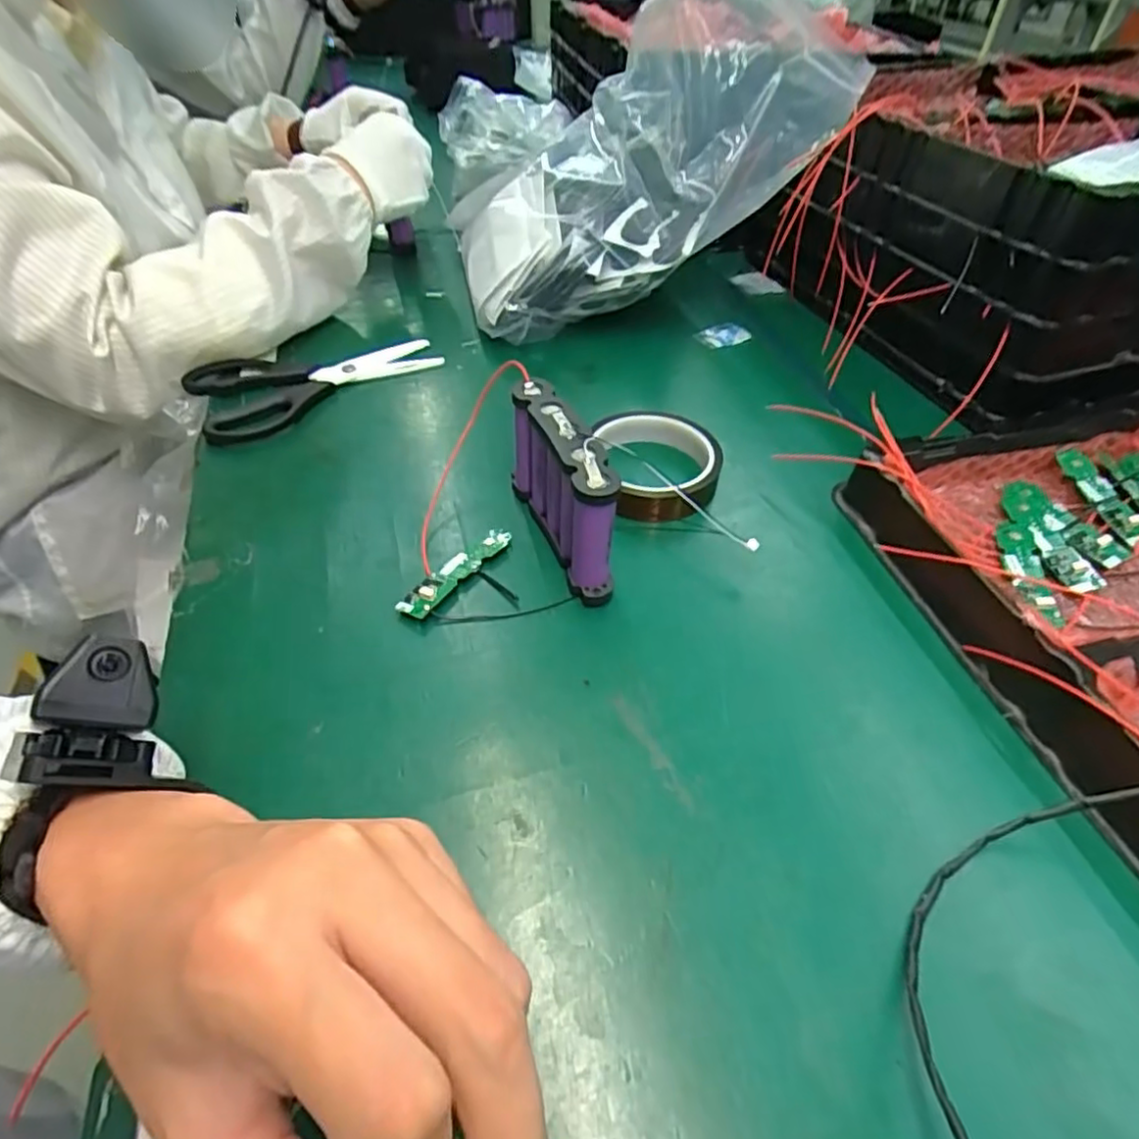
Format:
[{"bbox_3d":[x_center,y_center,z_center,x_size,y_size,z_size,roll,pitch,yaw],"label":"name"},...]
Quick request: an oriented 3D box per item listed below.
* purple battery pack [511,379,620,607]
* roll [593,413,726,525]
[{"bbox_3d":[-0.004,-0.045,0.376,0.025,0.081,0.112,-17,49,-17],"label":"purple battery pack"},{"bbox_3d":[0.056,-0.069,0.436,0.084,0.027,0.095,12,47,10],"label":"roll"}]

